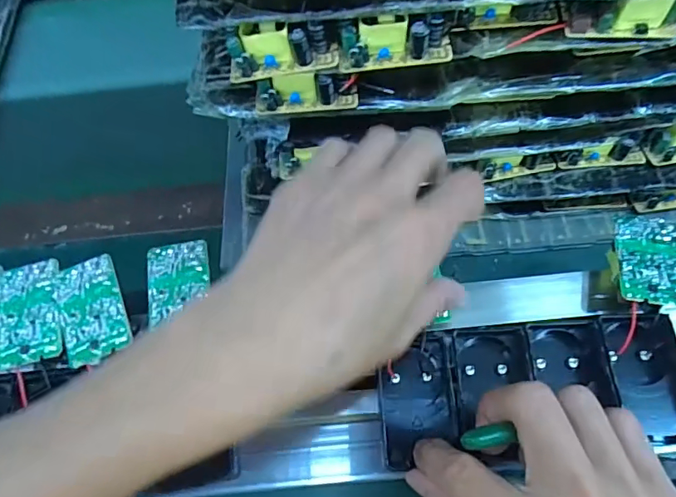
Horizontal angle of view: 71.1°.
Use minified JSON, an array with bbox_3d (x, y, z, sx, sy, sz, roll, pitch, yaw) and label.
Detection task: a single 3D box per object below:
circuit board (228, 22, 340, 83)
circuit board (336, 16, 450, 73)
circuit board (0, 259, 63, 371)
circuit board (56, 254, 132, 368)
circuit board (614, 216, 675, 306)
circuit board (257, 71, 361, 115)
[{"bbox_3d":[-0.031,-0.114,0.269,0.061,0.024,0.020,-1,62,4],"label":"circuit board"},{"bbox_3d":[0.032,-0.116,0.265,0.063,0.023,0.016,-6,62,1],"label":"circuit board"},{"bbox_3d":[-0.189,0.039,0.291,0.037,0.004,0.064,-15,62,-4],"label":"circuit board"},{"bbox_3d":[-0.151,0.036,0.289,0.035,0.004,0.062,-20,69,-9],"label":"circuit board"},{"bbox_3d":[0.184,0.006,0.278,0.036,0.012,0.060,11,64,10],"label":"circuit board"},{"bbox_3d":[-0.020,-0.096,0.289,0.061,0.022,0.015,-6,62,1],"label":"circuit board"}]

